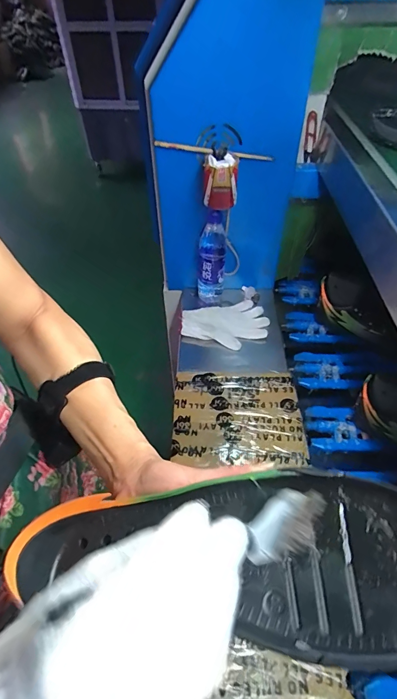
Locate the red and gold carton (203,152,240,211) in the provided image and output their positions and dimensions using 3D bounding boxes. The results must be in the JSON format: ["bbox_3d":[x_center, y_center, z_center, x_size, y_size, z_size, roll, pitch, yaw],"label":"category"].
[{"bbox_3d":[0.042,-0.324,0.707,0.063,0.092,0.051,-3,47,-2],"label":"red and gold carton"}]

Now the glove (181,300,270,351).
[{"bbox_3d":[0.063,-0.057,0.854,0.197,0.023,0.130,-9,48,-7],"label":"glove"}]

